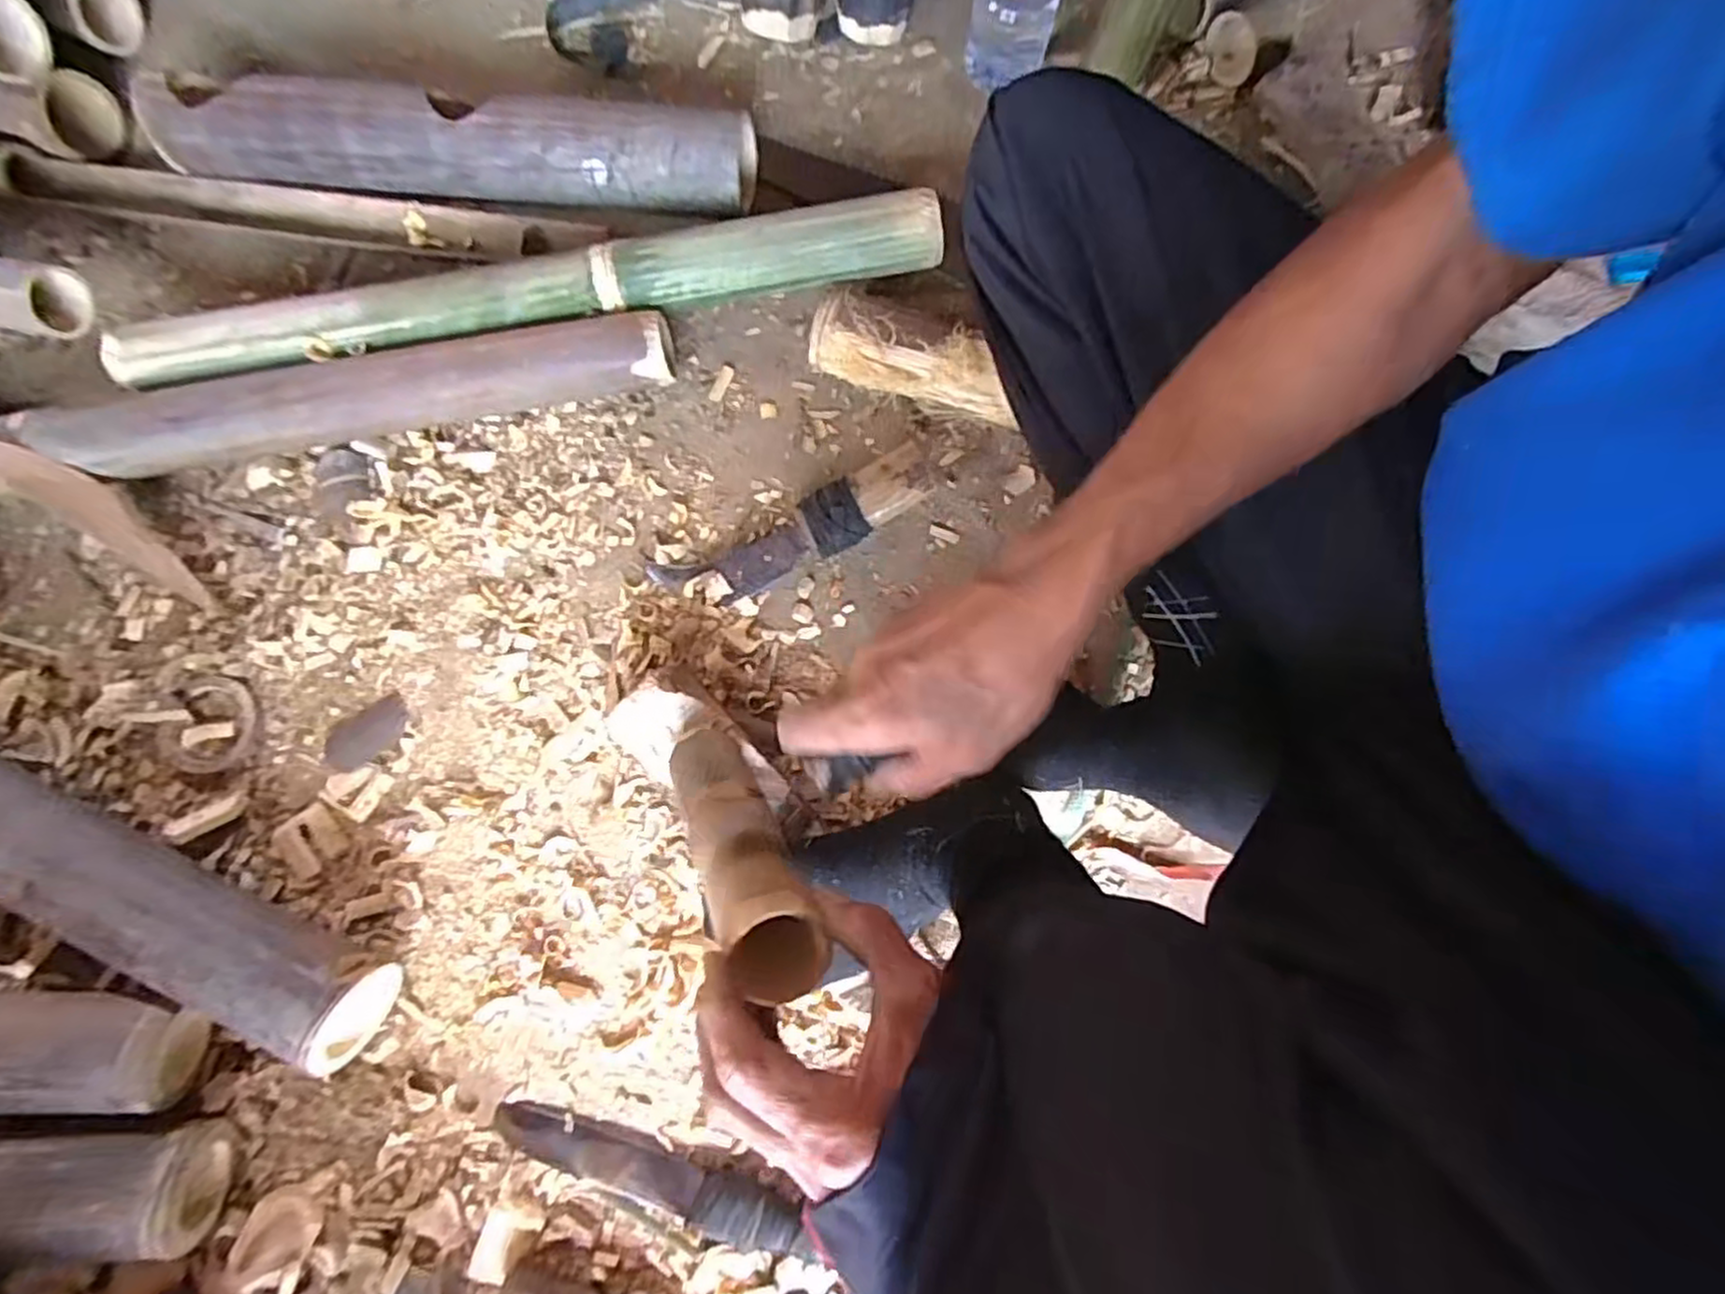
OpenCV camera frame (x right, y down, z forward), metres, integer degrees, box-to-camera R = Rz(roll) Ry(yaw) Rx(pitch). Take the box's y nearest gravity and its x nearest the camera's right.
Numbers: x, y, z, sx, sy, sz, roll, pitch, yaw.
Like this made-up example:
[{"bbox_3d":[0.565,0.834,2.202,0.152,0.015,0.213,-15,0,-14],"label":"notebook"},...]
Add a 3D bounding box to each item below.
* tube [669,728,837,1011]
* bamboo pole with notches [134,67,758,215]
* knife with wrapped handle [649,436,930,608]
[{"bbox_3d":[-0.072,0.105,0.425,0.045,0.237,0.055,-37,116,-6],"label":"tube"},{"bbox_3d":[-0.338,-0.419,0.622,0.489,0.075,0.069,5,80,1],"label":"bamboo pole with notches"},{"bbox_3d":[-0.055,-0.092,0.594,0.236,0.039,0.058,-24,80,-4],"label":"knife with wrapped handle"}]

